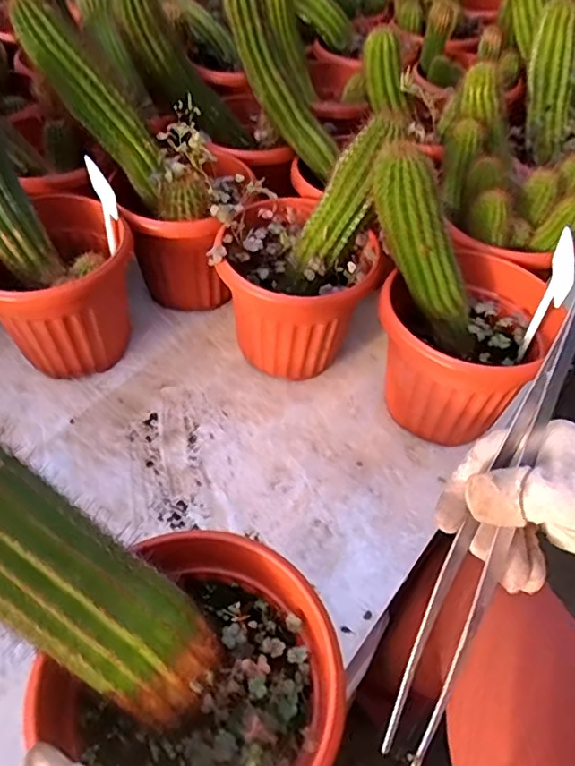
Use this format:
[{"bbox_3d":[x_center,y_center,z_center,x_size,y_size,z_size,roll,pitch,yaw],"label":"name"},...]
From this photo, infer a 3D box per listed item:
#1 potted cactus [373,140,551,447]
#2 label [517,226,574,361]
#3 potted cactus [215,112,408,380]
[{"bbox_3d":[0.174,-0.074,0.603,0.213,0.287,0.178,26,53,18],"label":"potted cactus"},{"bbox_3d":[0.261,-0.078,0.575,0.011,0.152,0.071,10,55,5],"label":"label"},{"bbox_3d":[0.018,-0.136,0.659,0.192,0.269,0.170,-1,50,-4],"label":"potted cactus"}]

